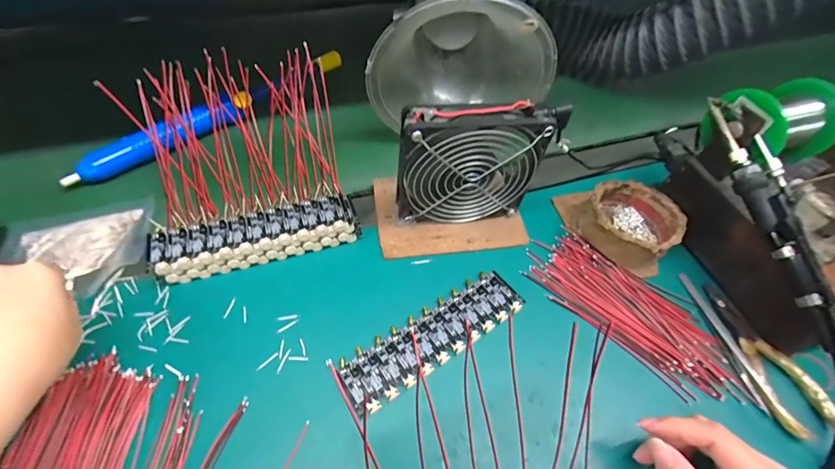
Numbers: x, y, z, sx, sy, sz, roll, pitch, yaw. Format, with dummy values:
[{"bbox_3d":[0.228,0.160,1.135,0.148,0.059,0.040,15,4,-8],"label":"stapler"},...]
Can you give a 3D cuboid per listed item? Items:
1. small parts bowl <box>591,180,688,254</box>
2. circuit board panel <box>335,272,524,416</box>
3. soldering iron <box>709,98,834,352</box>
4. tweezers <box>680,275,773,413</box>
[{"bbox_3d":[0.206,-0.011,0.387,0.082,0.039,0.082,3,55,-4],"label":"small parts bowl"},{"bbox_3d":[0.015,0.081,0.327,0.162,0.006,0.046,-27,62,-22],"label":"circuit board panel"},{"bbox_3d":[0.278,-0.017,0.313,0.021,0.028,0.205,-9,73,-12],"label":"soldering iron"},{"bbox_3d":[0.262,0.087,0.345,0.012,0.008,0.123,-3,55,-7],"label":"tweezers"}]

